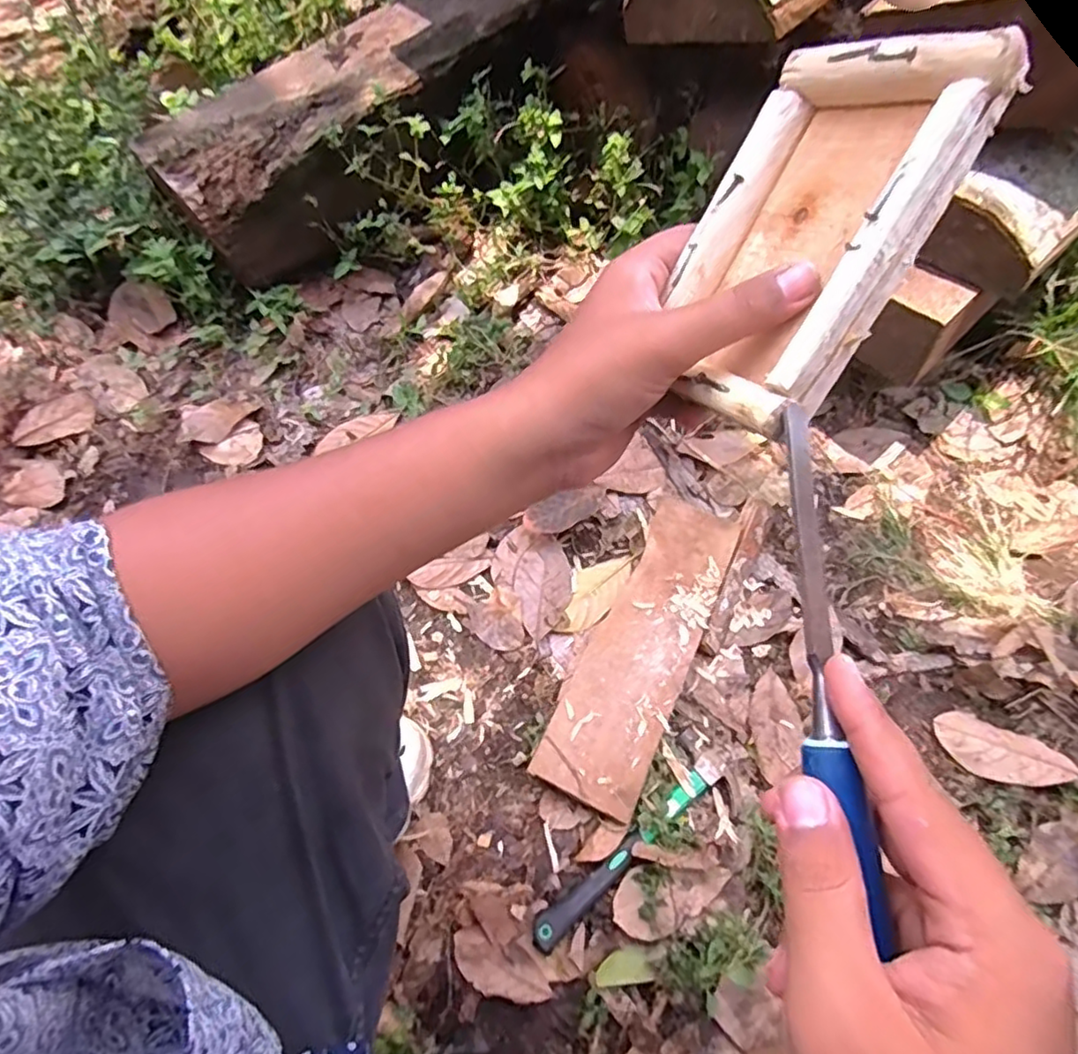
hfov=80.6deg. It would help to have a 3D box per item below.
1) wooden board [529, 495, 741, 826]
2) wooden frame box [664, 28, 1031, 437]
[{"bbox_3d":[0.126,0.134,0.755,0.116,0.023,0.387,24,64,13],"label":"wooden board"},{"bbox_3d":[0.106,-0.120,0.264,0.149,0.019,0.097,-60,39,13],"label":"wooden frame box"}]

